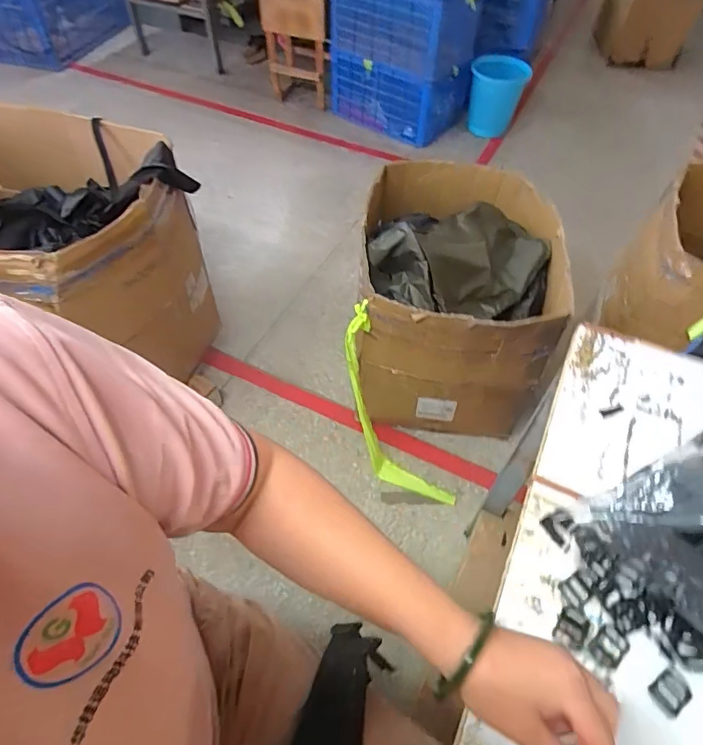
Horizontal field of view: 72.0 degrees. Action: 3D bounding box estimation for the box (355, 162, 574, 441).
[{"bbox_3d":[0.271,-0.185,1.348,0.484,0.568,0.588,9,54,6],"label":"box"}]

